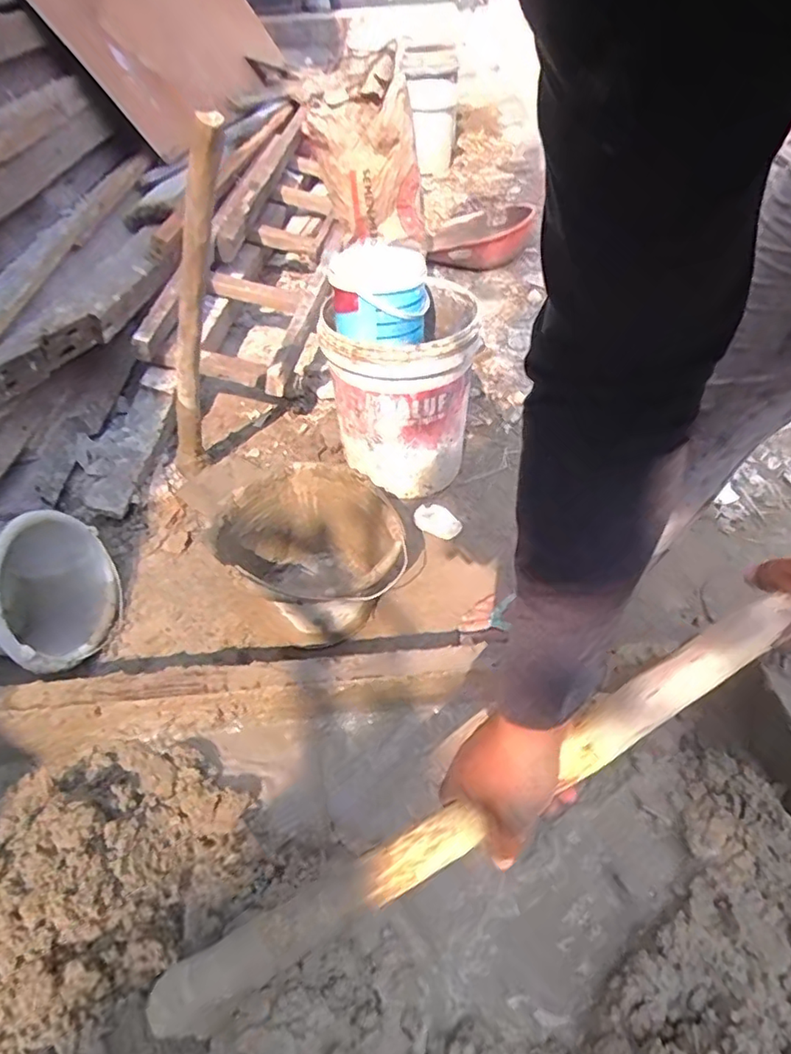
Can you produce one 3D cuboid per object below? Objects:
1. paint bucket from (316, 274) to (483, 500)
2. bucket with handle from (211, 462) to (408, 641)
[{"bbox_3d":[0.022,-0.274,1.255,0.296,0.353,0.296,-1,45,1],"label":"paint bucket"},{"bbox_3d":[-0.134,0.063,0.994,0.262,0.215,0.276,-1,45,1],"label":"bucket with handle"}]

